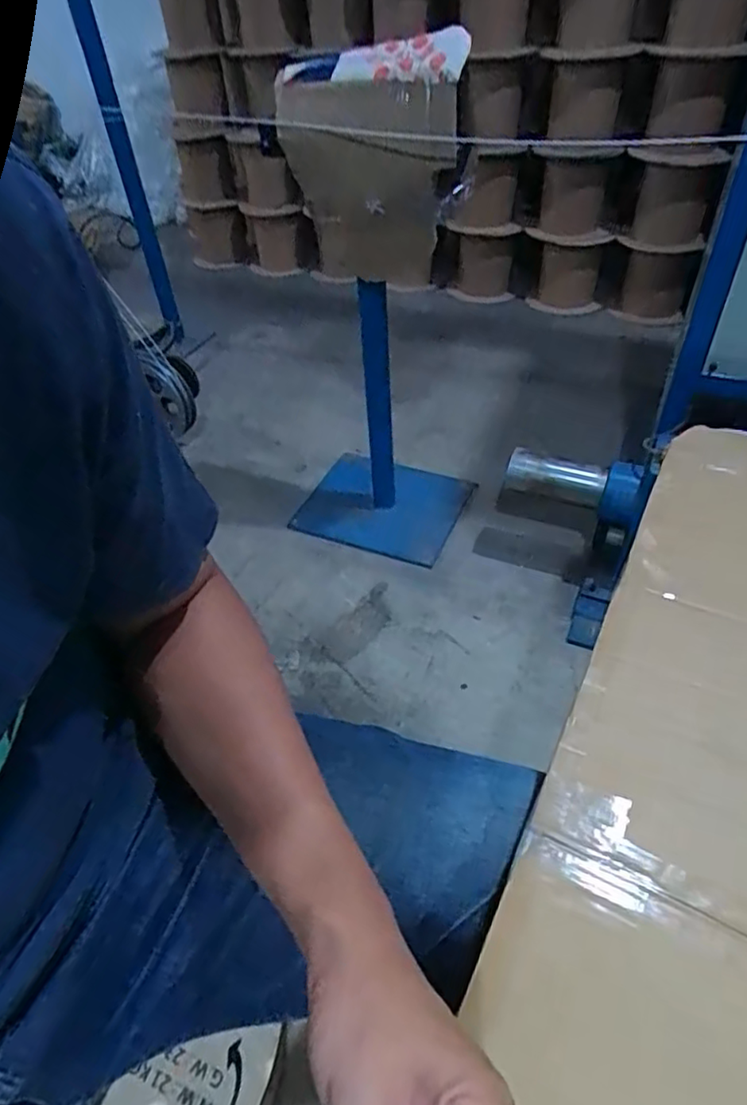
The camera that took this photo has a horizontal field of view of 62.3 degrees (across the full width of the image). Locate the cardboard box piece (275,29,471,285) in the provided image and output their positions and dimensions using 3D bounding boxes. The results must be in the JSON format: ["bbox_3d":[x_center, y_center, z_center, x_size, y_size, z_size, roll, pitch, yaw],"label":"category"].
[{"bbox_3d":[0.001,-0.712,1.159,0.331,0.372,0.157,22,51,25],"label":"cardboard box piece"}]

